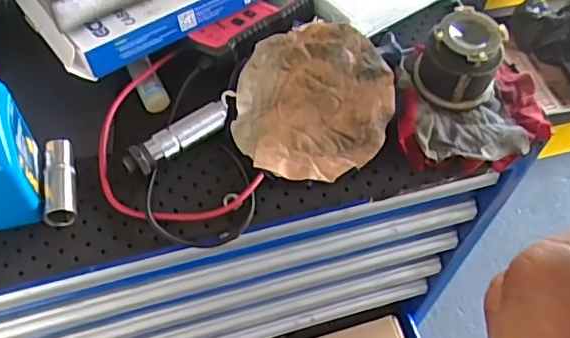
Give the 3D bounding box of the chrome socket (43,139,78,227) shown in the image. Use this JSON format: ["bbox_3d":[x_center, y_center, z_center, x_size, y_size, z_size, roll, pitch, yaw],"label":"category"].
[{"bbox_3d":[-0.201,0.010,0.520,0.026,0.020,0.084,-8,57,-8],"label":"chrome socket"}]

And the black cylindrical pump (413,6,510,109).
[{"bbox_3d":[0.173,-0.109,0.568,0.062,0.081,0.068,1,56,-2],"label":"black cylindrical pump"}]

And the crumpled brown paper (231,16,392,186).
[{"bbox_3d":[0.029,-0.066,0.561,0.146,0.015,0.157,10,80,1],"label":"crumpled brown paper"}]

